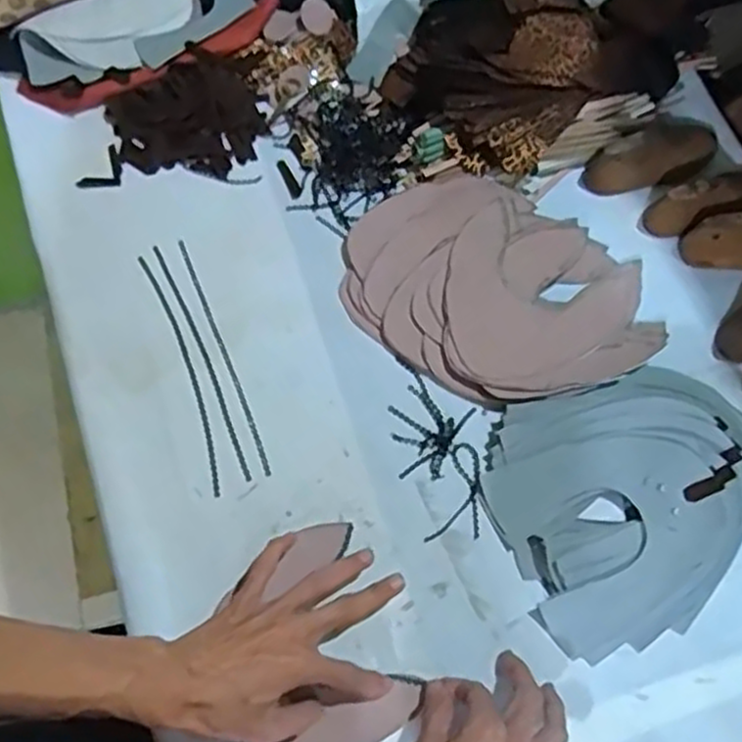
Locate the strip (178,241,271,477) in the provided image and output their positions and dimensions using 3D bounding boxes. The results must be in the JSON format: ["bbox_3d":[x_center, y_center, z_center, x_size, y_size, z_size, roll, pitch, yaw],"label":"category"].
[{"bbox_3d":[-0.131,-0.016,0.666,0.007,0.007,0.237,-21,71,-8],"label":"strip"}]

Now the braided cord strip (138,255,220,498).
[{"bbox_3d":[-0.165,-0.001,0.659,0.015,0.007,0.235,-20,71,-8],"label":"braided cord strip"}]

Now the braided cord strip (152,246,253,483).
[{"bbox_3d":[-0.149,-0.012,0.665,0.010,0.005,0.239,-23,72,-9],"label":"braided cord strip"}]

